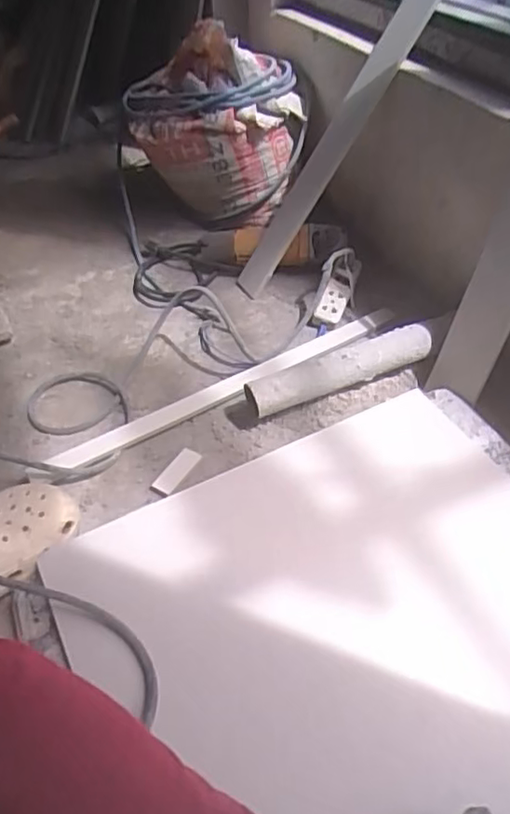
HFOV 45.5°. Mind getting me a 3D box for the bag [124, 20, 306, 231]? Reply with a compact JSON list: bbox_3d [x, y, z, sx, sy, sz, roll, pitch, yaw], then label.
[{"bbox_3d":[-0.066,-0.478,1.067,0.293,0.304,0.181,-8,47,-3],"label":"bag"}]

